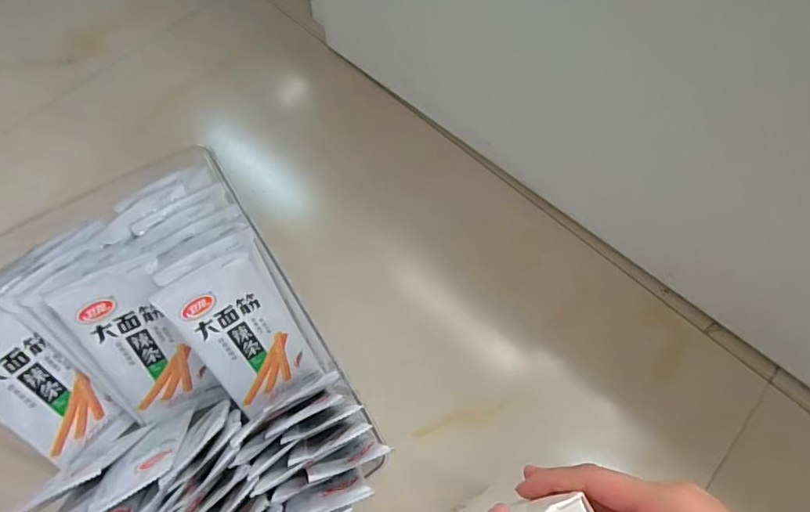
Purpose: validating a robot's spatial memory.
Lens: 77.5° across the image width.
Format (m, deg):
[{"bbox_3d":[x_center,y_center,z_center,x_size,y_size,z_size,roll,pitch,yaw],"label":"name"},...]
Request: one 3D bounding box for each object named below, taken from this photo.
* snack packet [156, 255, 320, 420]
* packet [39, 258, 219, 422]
[{"bbox_3d":[-0.132,0.068,0.416,0.074,0.136,0.006,-31,31,-14],"label":"snack packet"},{"bbox_3d":[-0.216,0.078,0.410,0.076,0.149,0.016,-15,34,-8],"label":"packet"}]

